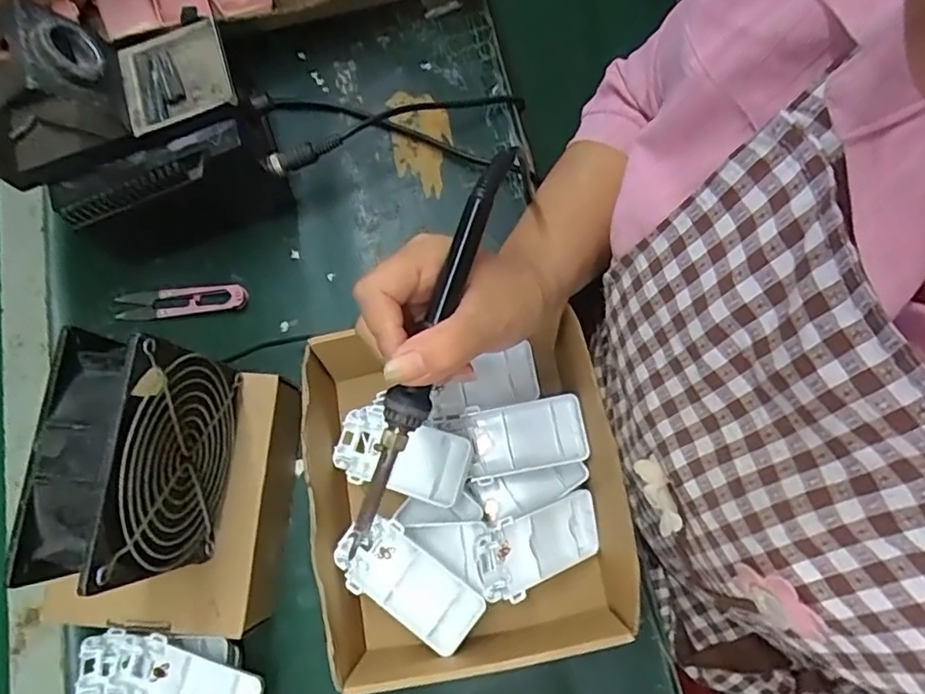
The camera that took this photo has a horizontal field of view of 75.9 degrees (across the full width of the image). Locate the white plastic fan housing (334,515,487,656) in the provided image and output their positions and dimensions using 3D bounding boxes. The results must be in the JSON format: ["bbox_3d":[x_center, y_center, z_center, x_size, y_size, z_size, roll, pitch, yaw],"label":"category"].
[{"bbox_3d":[-0.035,0.146,0.367,0.094,0.013,0.047,39,79,10],"label":"white plastic fan housing"}]

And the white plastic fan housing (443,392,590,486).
[{"bbox_3d":[0.040,0.061,0.407,0.085,0.015,0.048,-14,75,-2],"label":"white plastic fan housing"}]

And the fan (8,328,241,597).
[{"bbox_3d":[-0.172,0.061,0.321,0.045,0.112,0.117,3,75,2],"label":"fan"}]

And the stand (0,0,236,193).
[{"bbox_3d":[-0.239,-0.171,0.379,0.164,0.080,0.082,-18,76,-3],"label":"stand"}]

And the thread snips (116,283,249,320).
[{"bbox_3d":[-0.220,-0.036,0.462,0.104,0.013,0.022,-5,75,0],"label":"thread snips"}]

